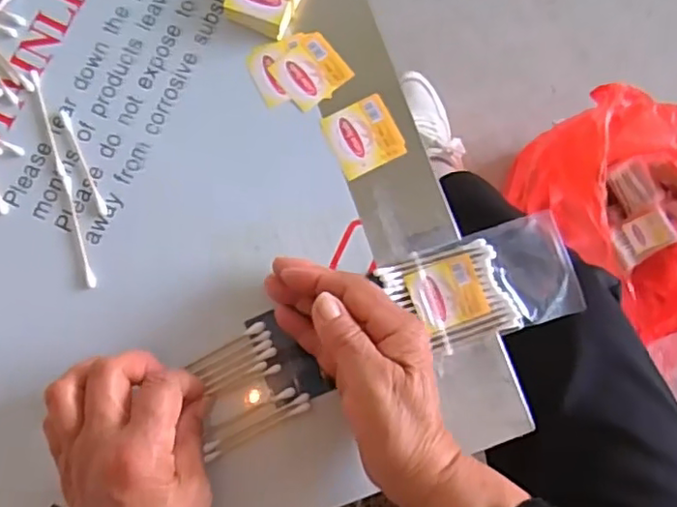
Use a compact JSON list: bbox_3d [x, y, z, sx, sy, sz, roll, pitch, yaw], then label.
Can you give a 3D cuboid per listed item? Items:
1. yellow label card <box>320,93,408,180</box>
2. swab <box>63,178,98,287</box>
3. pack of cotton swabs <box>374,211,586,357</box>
[{"bbox_3d":[0.018,-0.077,0.406,0.044,0.004,0.045,-26,84,-7],"label":"yellow label card"},{"bbox_3d":[-0.163,-0.014,0.389,0.007,0.004,0.073,-16,83,-6],"label":"swab"},{"bbox_3d":[0.092,0.021,0.392,0.115,0.008,0.063,-18,83,-6],"label":"pack of cotton swabs"}]

